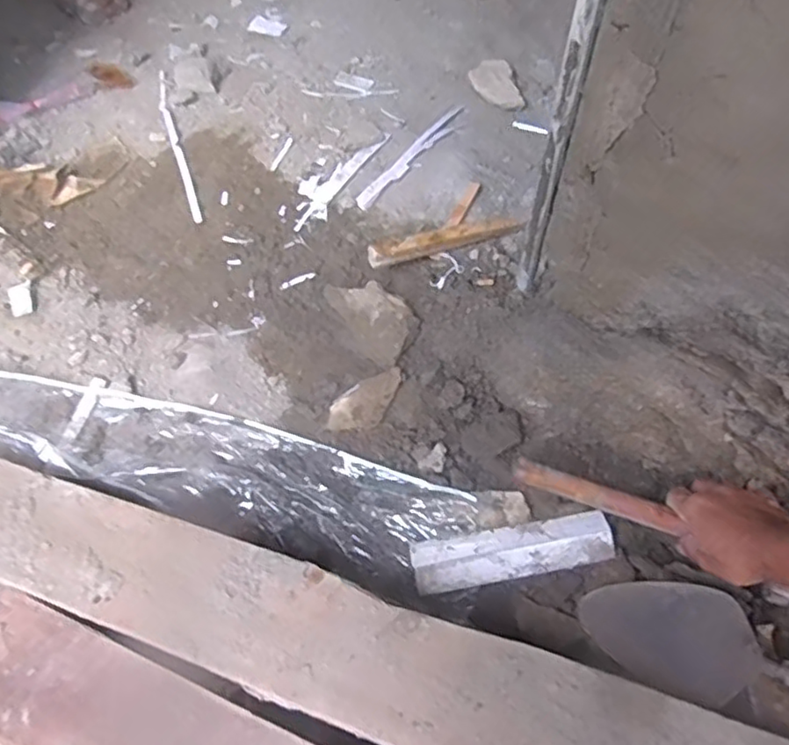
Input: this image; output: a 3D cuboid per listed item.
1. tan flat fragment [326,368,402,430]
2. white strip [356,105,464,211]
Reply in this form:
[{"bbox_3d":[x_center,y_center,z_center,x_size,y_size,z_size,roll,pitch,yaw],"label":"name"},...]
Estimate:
[{"bbox_3d":[-0.032,0.037,0.788,0.107,0.010,0.051,-36,84,2],"label":"tan flat fragment"},{"bbox_3d":[0.032,-0.341,0.981,0.032,0.013,0.282,26,59,20],"label":"white strip"}]

